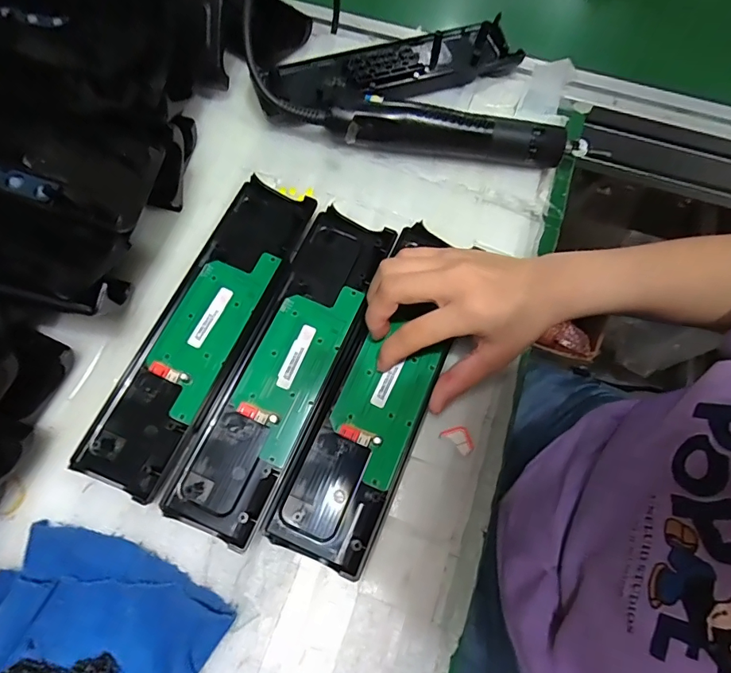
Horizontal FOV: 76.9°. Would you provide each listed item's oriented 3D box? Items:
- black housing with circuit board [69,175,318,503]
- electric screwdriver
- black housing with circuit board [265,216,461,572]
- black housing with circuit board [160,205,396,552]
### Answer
[{"bbox_3d":[-0.119,-0.011,0.339,0.067,0.017,0.245,23,72,5],"label":"black housing with circuit board"},{"bbox_3d":[0.082,-0.169,0.392,0.217,0.035,0.030,6,71,-1],"label":"electric screwdriver"},{"bbox_3d":[0.013,0.029,0.322,0.069,0.024,0.244,21,73,4],"label":"black housing with circuit board"},{"bbox_3d":[-0.054,0.016,0.328,0.063,0.015,0.244,23,72,5],"label":"black housing with circuit board"}]

